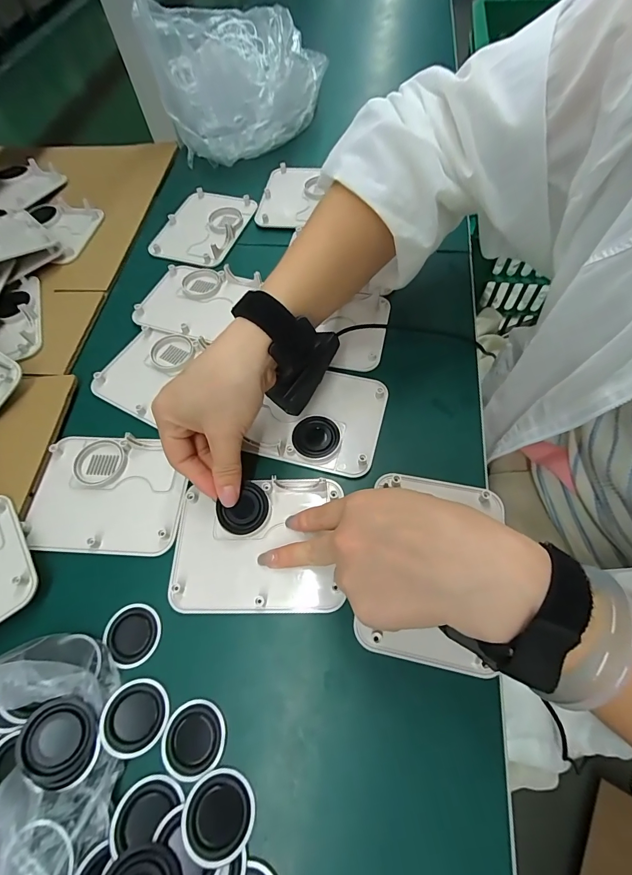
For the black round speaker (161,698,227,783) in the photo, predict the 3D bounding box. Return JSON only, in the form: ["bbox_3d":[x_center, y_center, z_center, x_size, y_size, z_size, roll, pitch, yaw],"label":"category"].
[{"bbox_3d":[-0.075,0.183,0.234,0.039,0.004,0.037,-1,62,1],"label":"black round speaker"}]

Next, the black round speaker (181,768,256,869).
[{"bbox_3d":[-0.054,0.210,0.215,0.038,0.005,0.038,5,50,-5],"label":"black round speaker"}]

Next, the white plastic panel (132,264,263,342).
[{"bbox_3d":[-0.127,-0.146,0.402,0.102,0.013,0.098,23,65,13],"label":"white plastic panel"}]

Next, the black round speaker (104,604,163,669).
[{"bbox_3d":[-0.125,0.134,0.263,0.035,0.004,0.038,-1,62,1],"label":"black round speaker"}]

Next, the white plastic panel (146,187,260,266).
[{"bbox_3d":[-0.135,-0.257,0.464,0.093,0.011,0.120,17,64,11],"label":"white plastic panel"}]

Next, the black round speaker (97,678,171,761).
[{"bbox_3d":[-0.111,0.172,0.237,0.037,0.004,0.038,7,53,-10],"label":"black round speaker"}]

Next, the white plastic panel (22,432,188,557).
[{"bbox_3d":[-0.166,0.043,0.310,0.121,0.008,0.095,2,62,3],"label":"white plastic panel"}]

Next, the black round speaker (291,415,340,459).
[{"bbox_3d":[0.000,0.000,0.323,0.038,0.010,0.038,-1,62,1],"label":"black round speaker"}]

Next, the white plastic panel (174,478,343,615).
[{"bbox_3d":[-0.043,0.077,0.286,0.118,0.007,0.095,-1,62,1],"label":"white plastic panel"}]

